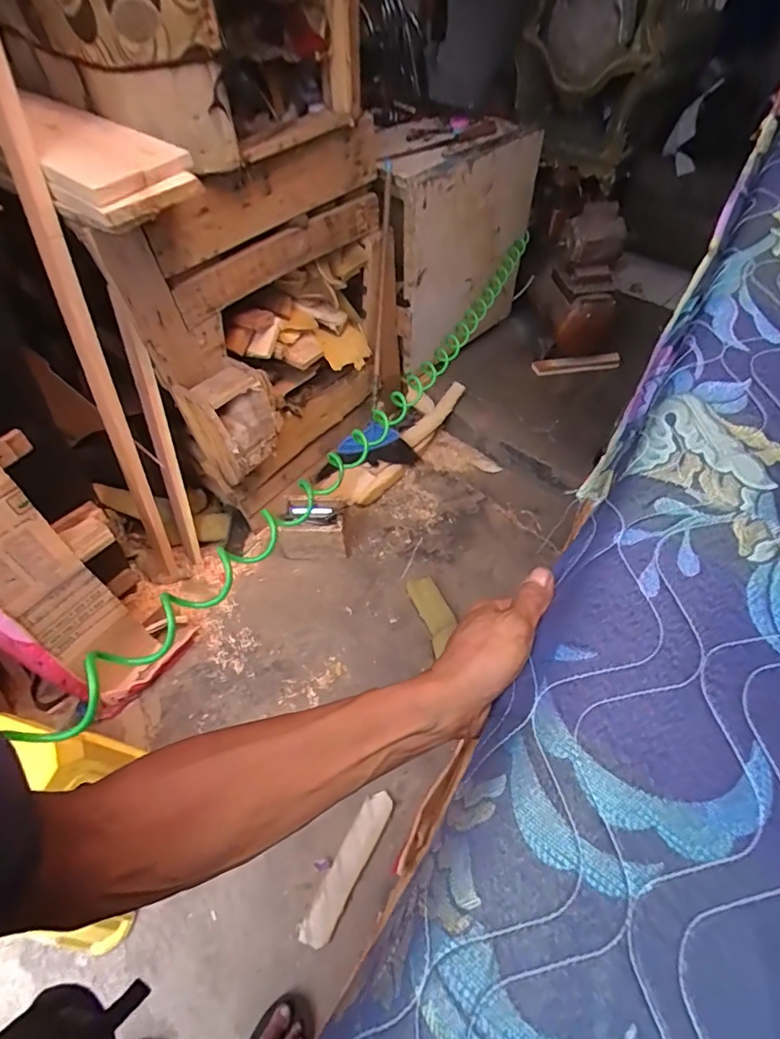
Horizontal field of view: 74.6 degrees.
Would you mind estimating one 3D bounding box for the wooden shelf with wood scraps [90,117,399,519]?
[{"bbox_3d":[-0.287,-0.538,1.475,0.277,0.849,0.862,23,55,18],"label":"wooden shelf with wood scraps"}]

